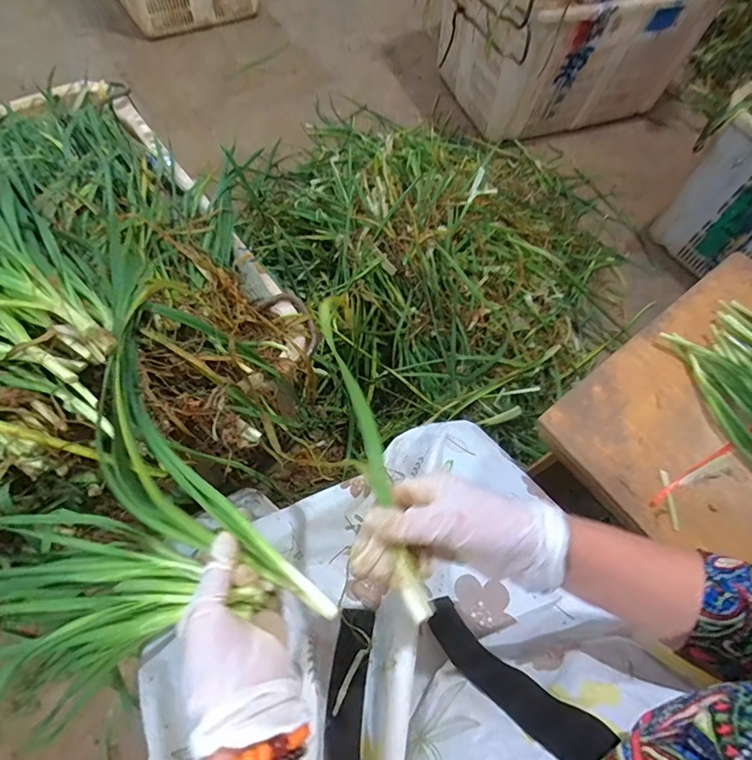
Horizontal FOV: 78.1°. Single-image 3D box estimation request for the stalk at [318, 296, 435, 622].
[{"bbox_3d":[-0.007,0.036,0.360,0.022,0.014,0.275,-14,57,-9],"label":"stalk"}]

